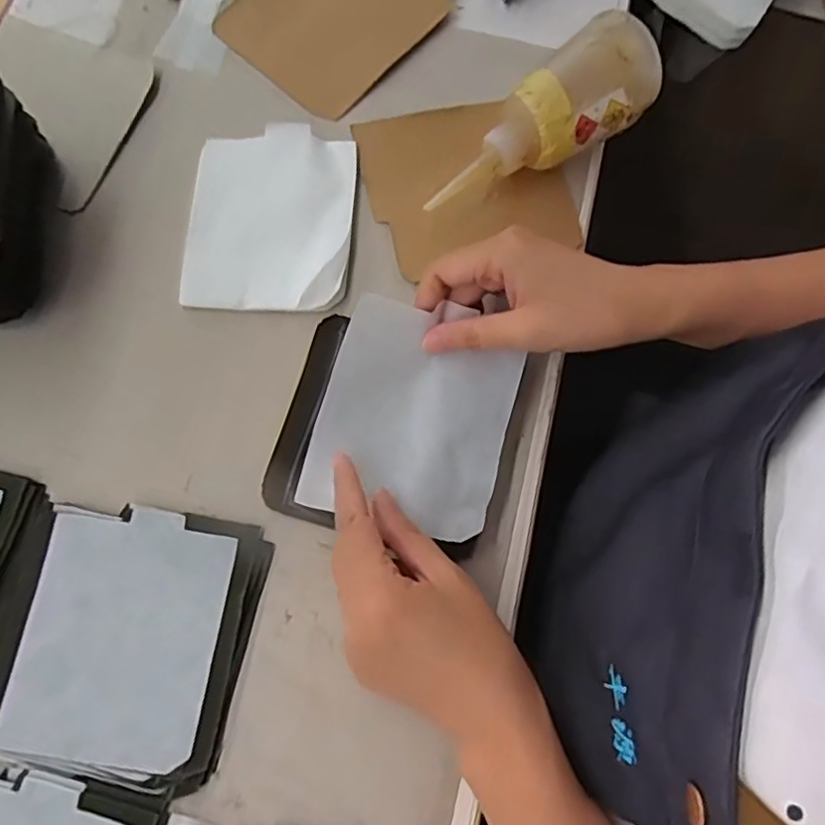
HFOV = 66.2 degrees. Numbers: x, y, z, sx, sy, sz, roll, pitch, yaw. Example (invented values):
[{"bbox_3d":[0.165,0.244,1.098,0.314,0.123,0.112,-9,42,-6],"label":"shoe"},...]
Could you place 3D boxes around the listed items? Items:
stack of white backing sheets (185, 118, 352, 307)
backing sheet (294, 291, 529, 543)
[{"bbox_3d":[-0.095,-0.132,0.425,0.108,0.012,0.130,3,75,-1],"label":"stack of white backing sheets"},{"bbox_3d":[0.002,0.003,0.357,0.105,0.013,0.120,15,87,-4],"label":"backing sheet"}]

